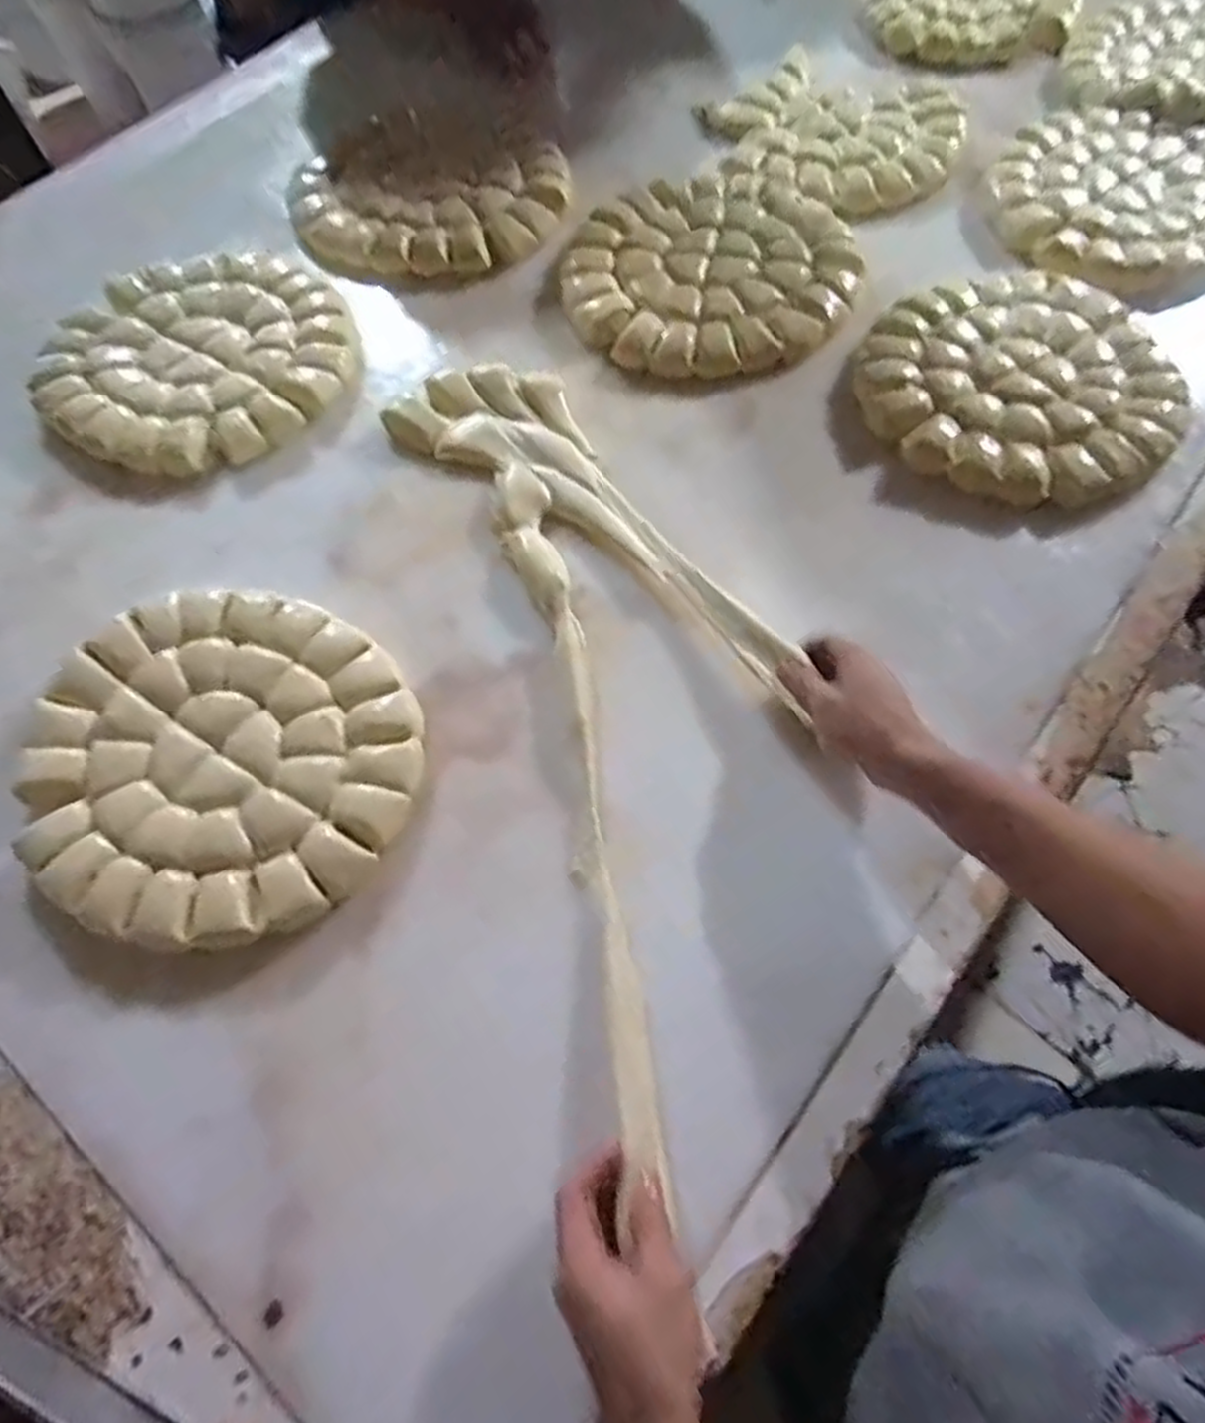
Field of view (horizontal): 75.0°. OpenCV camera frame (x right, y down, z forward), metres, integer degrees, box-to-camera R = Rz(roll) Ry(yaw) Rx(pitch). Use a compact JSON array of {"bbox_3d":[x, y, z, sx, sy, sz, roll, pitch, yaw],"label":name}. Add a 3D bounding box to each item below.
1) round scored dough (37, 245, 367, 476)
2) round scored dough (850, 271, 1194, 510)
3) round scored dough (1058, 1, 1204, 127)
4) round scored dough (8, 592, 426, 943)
[{"bbox_3d":[-0.380,-0.340,0.743,0.278,0.026,0.257,0,66,1],"label":"round scored dough"},{"bbox_3d":[0.384,-0.300,0.710,0.270,0.023,0.260,0,66,1],"label":"round scored dough"},{"bbox_3d":[0.684,-0.744,0.897,0.268,0.026,0.254,34,71,15],"label":"round scored dough"},{"bbox_3d":[-0.275,0.032,0.569,0.273,0.027,0.253,0,66,1],"label":"round scored dough"}]

